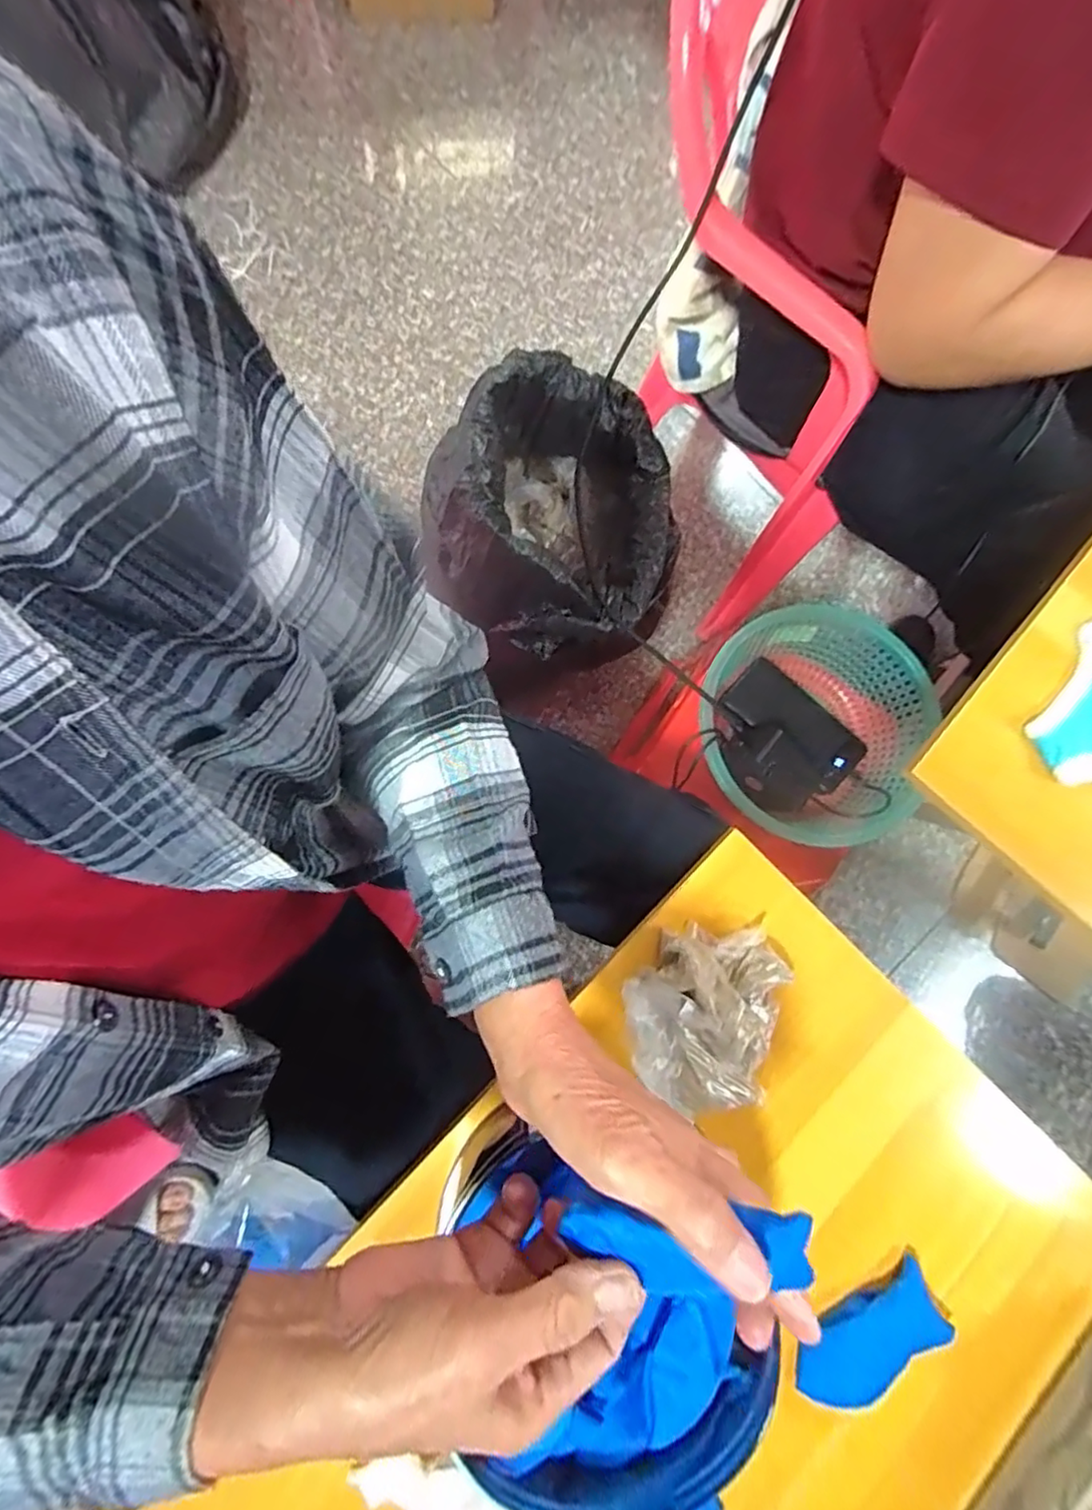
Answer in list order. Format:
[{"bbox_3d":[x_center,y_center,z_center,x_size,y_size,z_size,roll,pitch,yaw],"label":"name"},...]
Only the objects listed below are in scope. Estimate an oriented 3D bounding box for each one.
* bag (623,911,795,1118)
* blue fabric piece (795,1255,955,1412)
[{"bbox_3d":[0.104,0.163,0.390,0.098,0.042,0.117,16,79,2],"label":"bag"},{"bbox_3d":[0.199,0.362,0.371,0.098,0.011,0.052,-25,81,-6],"label":"blue fabric piece"}]

